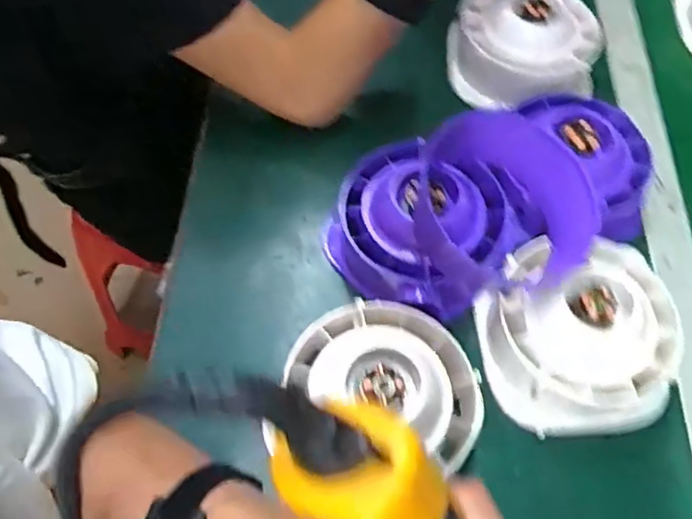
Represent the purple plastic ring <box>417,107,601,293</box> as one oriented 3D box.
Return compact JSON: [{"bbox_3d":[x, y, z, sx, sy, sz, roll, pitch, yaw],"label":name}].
[{"bbox_3d":[0.124,-0.045,0.476,0.135,0.039,0.130,2,61,-3],"label":"purple plastic ring"}]

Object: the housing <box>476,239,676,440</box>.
[{"bbox_3d":[0.171,0.053,0.460,0.132,0.071,0.132,2,61,-3],"label":"housing"}]

